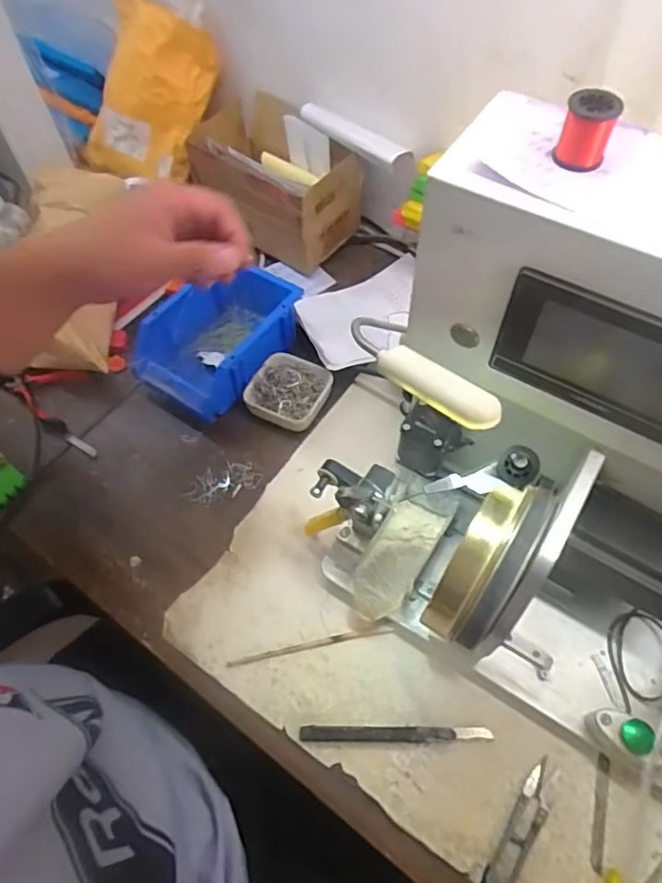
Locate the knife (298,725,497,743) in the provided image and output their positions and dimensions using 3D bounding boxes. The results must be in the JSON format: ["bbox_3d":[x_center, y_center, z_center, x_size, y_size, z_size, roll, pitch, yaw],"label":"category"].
[{"bbox_3d":[0.054,0.243,0.476,0.157,0.009,0.011,-1,58,2],"label":"knife"}]

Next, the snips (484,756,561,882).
[{"bbox_3d":[0.149,0.298,0.442,0.023,0.009,0.102,31,64,19],"label":"snips"}]

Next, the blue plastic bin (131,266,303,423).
[{"bbox_3d":[-0.130,-0.116,0.663,0.130,0.077,0.180,27,63,18],"label":"blue plastic bin"}]

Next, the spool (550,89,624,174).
[{"bbox_3d":[0.138,-0.167,0.309,0.025,0.032,0.026,-1,58,2],"label":"spool"}]

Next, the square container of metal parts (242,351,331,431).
[{"bbox_3d":[-0.047,-0.055,0.650,0.080,0.030,0.087,27,63,18],"label":"square container of metal parts"}]

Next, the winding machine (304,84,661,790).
[{"bbox_3d":[0.173,0.037,0.385,0.345,0.343,0.237,35,66,22],"label":"winding machine"}]

